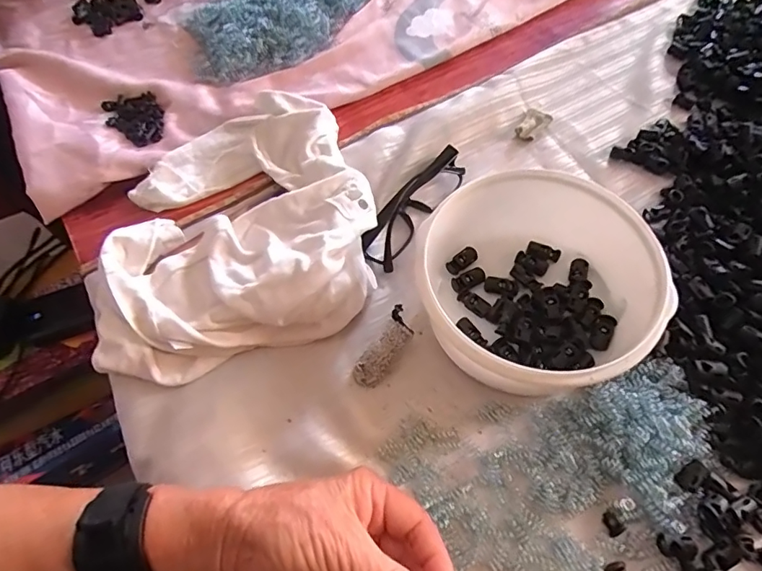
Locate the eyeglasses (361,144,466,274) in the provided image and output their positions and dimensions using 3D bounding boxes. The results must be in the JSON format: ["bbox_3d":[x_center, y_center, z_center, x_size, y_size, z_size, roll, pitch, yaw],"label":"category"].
[{"bbox_3d":[0.032,-0.069,0.426,0.029,0.045,0.132,31,67,19],"label":"eyeglasses"}]

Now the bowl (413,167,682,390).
[{"bbox_3d":[0.108,0.002,0.347,0.144,0.071,0.155,-2,60,3],"label":"bowl"}]

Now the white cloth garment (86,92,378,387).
[{"bbox_3d":[-0.135,-0.070,0.422,0.236,0.057,0.276,-16,61,-6],"label":"white cloth garment"}]

